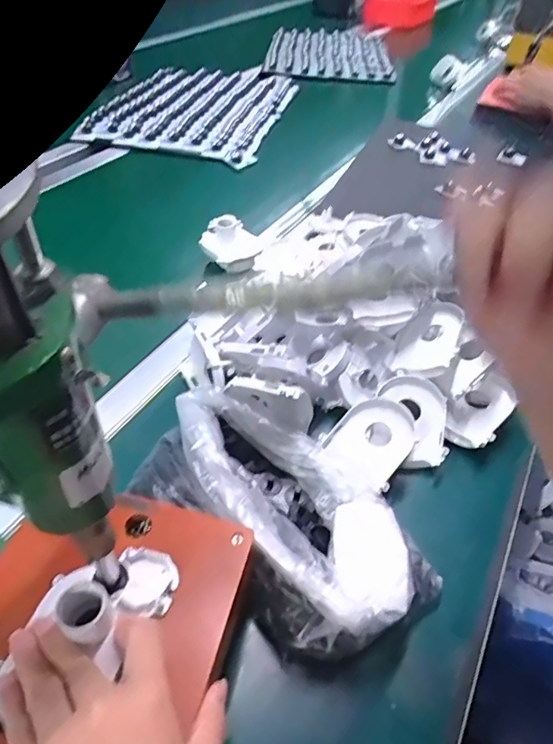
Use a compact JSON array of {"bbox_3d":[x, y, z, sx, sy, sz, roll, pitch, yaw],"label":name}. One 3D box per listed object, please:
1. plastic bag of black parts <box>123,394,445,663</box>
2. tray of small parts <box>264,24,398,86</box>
[{"bbox_3d":[0.002,0.105,0.399,0.247,0.057,0.141,33,52,27],"label":"plastic bag of black parts"},{"bbox_3d":[0.154,-0.911,1.429,0.338,0.032,0.475,6,44,3],"label":"tray of small parts"}]

